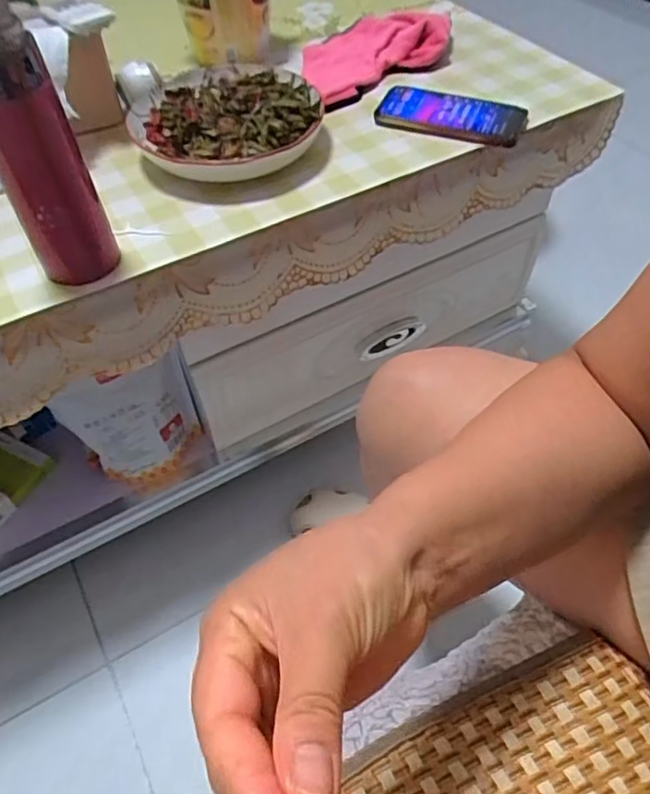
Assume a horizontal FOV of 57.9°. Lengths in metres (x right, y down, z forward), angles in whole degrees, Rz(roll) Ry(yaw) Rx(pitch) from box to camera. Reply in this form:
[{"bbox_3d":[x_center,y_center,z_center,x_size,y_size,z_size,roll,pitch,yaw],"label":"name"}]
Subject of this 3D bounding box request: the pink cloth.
[{"bbox_3d":[0.056,-0.478,0.791,0.265,0.039,0.159,-32,58,-21],"label":"pink cloth"}]

